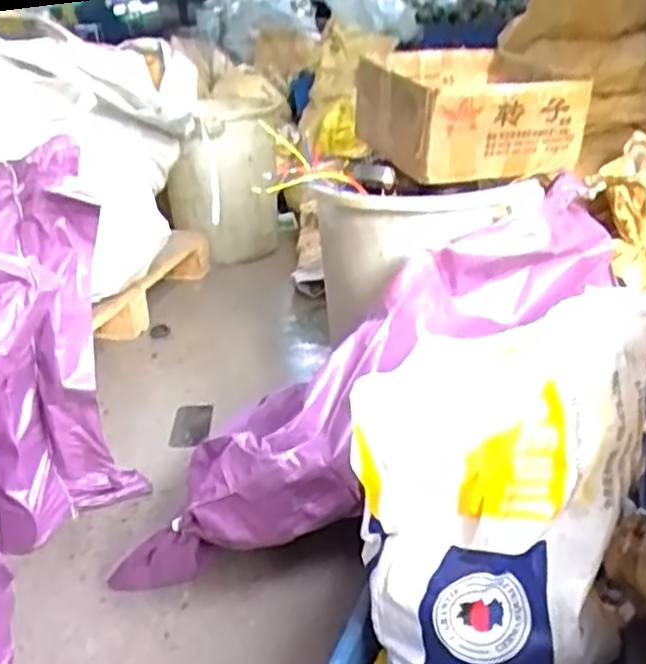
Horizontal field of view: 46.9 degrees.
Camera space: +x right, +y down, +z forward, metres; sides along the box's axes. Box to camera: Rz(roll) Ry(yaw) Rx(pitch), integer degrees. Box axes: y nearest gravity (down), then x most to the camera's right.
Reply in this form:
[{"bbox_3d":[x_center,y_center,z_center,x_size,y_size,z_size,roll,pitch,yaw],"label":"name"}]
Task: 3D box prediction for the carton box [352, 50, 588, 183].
[{"bbox_3d":[0.232,-0.370,1.254,0.294,0.161,0.302,-11,25,-18],"label":"carton box"}]

